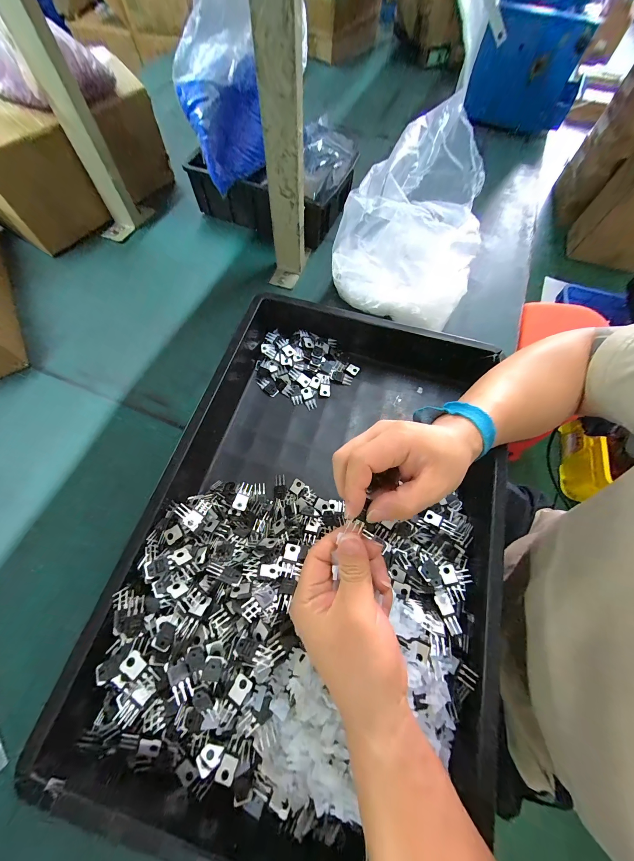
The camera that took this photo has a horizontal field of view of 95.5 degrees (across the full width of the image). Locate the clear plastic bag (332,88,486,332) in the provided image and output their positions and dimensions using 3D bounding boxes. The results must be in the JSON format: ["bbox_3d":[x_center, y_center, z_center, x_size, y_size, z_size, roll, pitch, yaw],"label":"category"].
[{"bbox_3d":[0.139,-0.271,0.413,0.190,0.202,0.184,25,68,10],"label":"clear plastic bag"}]

